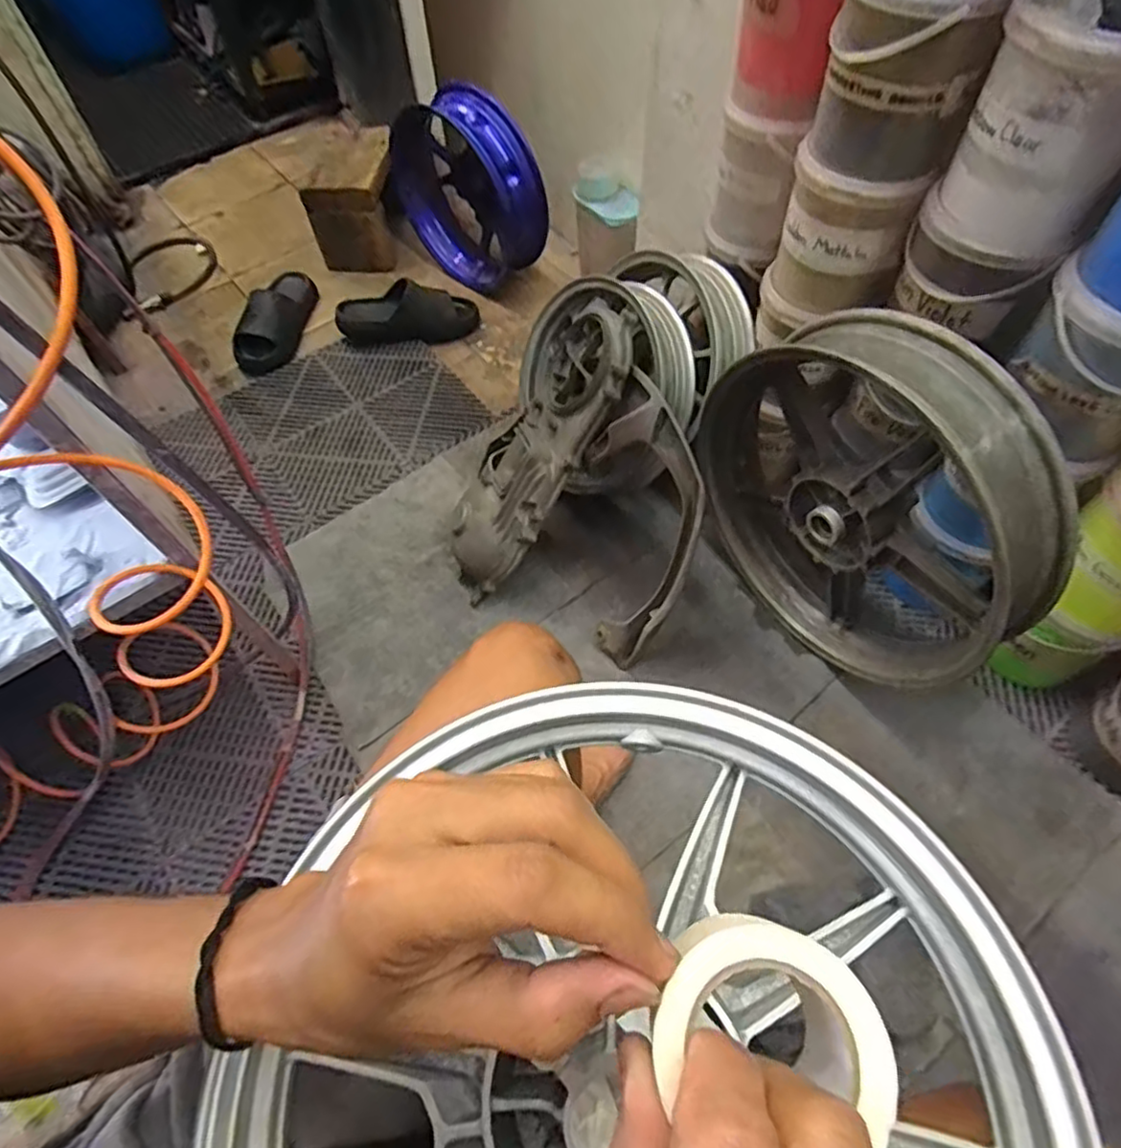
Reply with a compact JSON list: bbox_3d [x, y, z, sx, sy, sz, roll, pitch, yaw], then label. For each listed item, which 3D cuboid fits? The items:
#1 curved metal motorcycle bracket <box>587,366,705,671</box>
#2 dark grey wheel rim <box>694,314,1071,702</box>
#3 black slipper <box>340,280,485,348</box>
[{"bbox_3d":[0.118,-0.064,0.917,0.146,0.035,0.401,5,102,6],"label":"curved metal motorcycle bracket"},{"bbox_3d":[0.369,-0.073,0.837,0.141,0.430,0.434,-27,60,-13],"label":"dark grey wheel rim"},{"bbox_3d":[-0.318,-0.548,1.387,0.281,0.101,0.089,-15,58,-6],"label":"black slipper"}]

